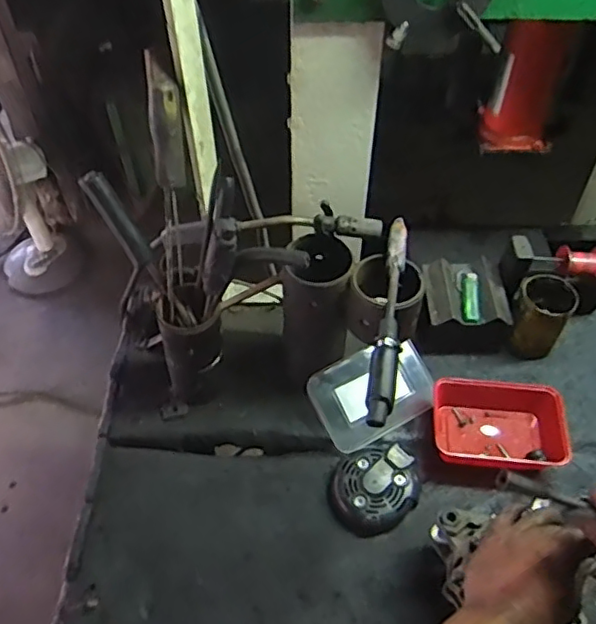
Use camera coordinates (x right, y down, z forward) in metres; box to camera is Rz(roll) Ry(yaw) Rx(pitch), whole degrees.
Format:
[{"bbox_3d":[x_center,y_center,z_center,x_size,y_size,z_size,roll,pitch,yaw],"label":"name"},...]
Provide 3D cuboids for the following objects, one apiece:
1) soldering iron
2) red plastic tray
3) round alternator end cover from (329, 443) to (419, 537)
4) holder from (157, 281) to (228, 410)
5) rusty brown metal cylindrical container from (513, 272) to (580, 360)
[{"bbox_3d":[0.106,-0.001,0.685,0.028,0.031,0.282,8,51,7],"label":"soldering iron"},{"bbox_3d":[0.277,0.161,0.832,0.172,0.067,0.129,2,50,2],"label":"red plastic tray"},{"bbox_3d":[0.103,0.229,0.791,0.120,0.032,0.100,-35,58,-25],"label":"round alternator end cover"},{"bbox_3d":[-0.142,0.051,0.834,0.085,0.178,0.071,-15,52,-12],"label":"holder"},{"bbox_3d":[0.362,0.008,0.905,0.078,0.103,0.077,0,50,0],"label":"rusty brown metal cylindrical container"}]

